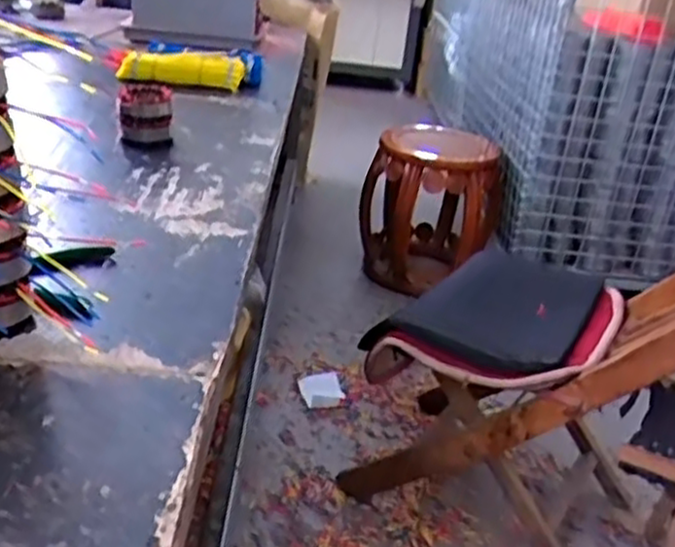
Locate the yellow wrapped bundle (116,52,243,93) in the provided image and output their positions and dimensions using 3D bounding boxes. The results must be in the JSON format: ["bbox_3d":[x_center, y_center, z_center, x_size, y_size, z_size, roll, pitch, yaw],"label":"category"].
[{"bbox_3d":[-0.329,-0.433,1.551,0.272,0.059,0.052,9,26,4],"label":"yellow wrapped bundle"}]

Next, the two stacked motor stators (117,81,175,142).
[{"bbox_3d":[-0.310,-0.259,1.203,0.081,0.084,0.086,2,27,-10],"label":"two stacked motor stators"}]

